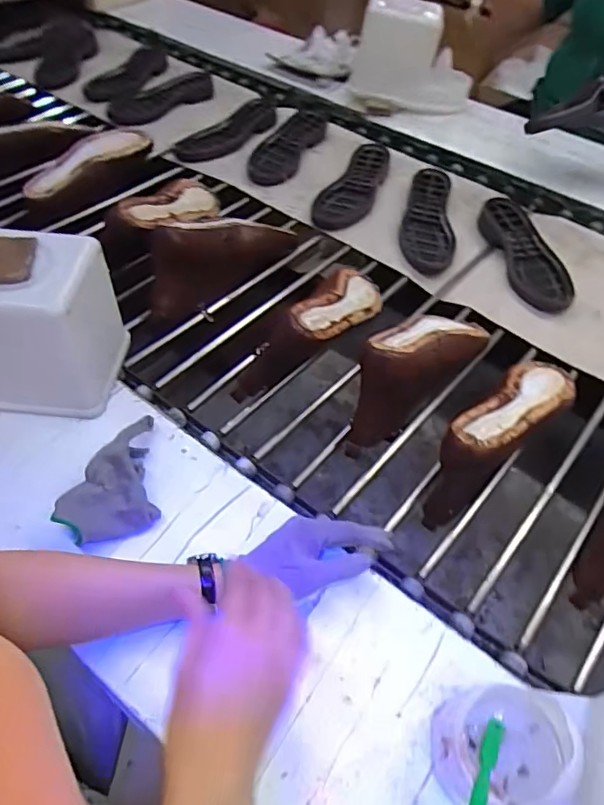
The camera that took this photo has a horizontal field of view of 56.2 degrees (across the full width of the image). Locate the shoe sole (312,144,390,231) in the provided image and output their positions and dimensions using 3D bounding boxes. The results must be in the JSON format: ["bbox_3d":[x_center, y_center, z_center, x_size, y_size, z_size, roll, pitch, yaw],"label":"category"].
[{"bbox_3d":[0.101,-0.398,1.038,0.089,0.025,0.270,23,53,14],"label":"shoe sole"}]

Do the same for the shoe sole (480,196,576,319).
[{"bbox_3d":[0.371,-0.245,0.926,0.106,0.031,0.254,-3,52,-7],"label":"shoe sole"}]

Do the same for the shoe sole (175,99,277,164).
[{"bbox_3d":[-0.144,-0.556,1.155,0.108,0.020,0.286,32,56,20],"label":"shoe sole"}]

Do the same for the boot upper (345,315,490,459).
[{"bbox_3d":[0.139,-0.054,0.710,0.082,0.101,0.254,38,58,24],"label":"boot upper"}]

